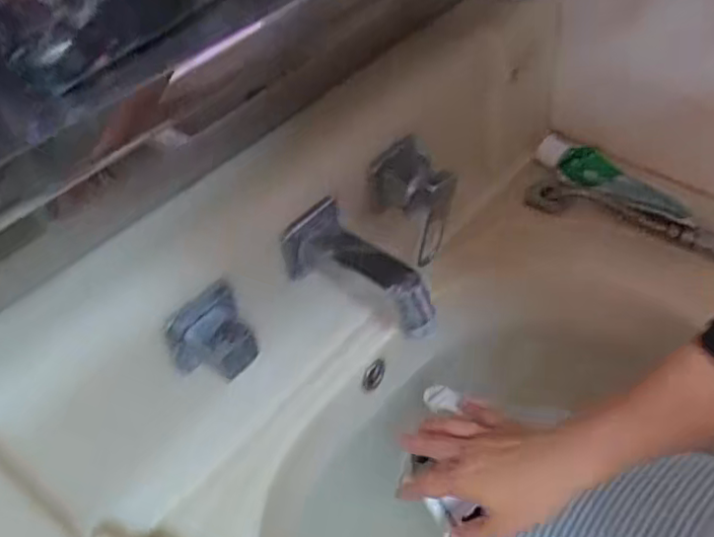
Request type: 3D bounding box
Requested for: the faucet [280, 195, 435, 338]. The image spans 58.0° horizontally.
[{"bbox_3d":[0.007,0.006,0.521,0.126,0.072,0.055,23,53,23],"label":"faucet"}]

